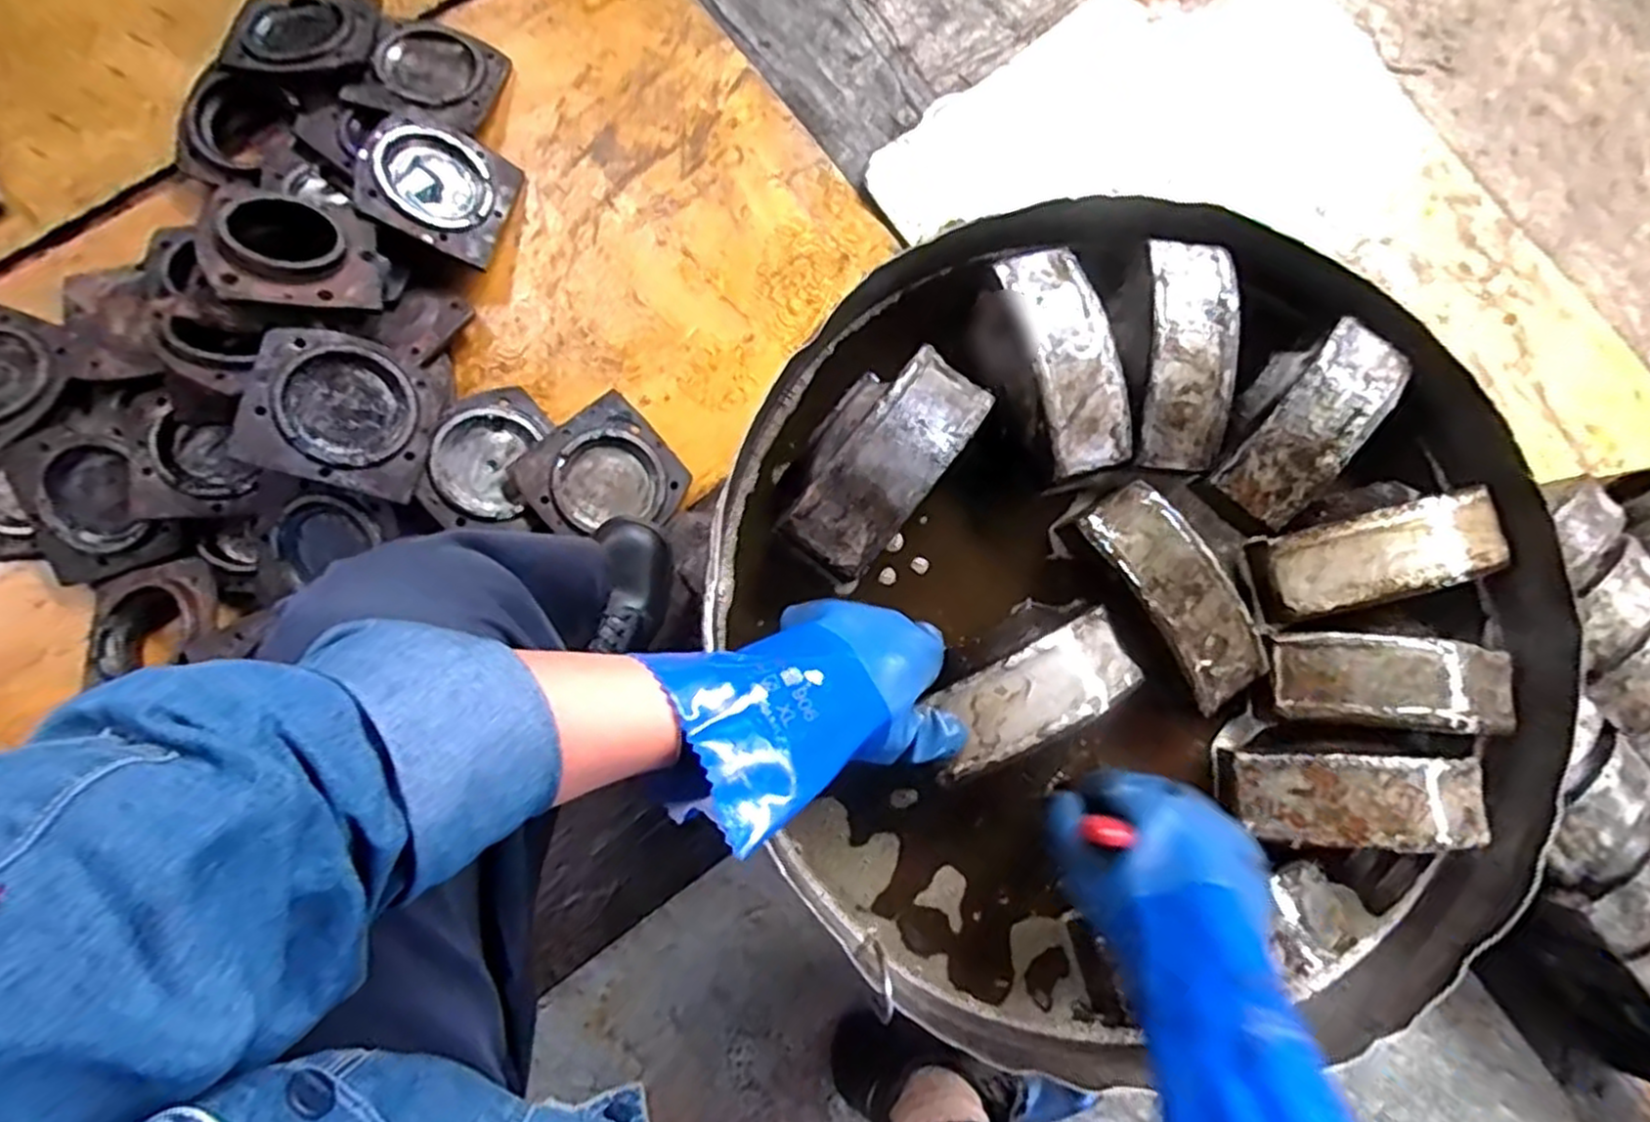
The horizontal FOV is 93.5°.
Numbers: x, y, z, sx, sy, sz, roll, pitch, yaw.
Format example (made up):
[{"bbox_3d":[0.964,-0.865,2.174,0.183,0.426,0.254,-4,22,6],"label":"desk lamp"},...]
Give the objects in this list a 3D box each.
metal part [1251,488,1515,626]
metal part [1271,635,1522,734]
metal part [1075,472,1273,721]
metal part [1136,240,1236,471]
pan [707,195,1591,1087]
[{"bbox_3d":[0.396,-0.005,0.552,0.160,0.054,0.063,-14,85,-5],"label":"metal part"},{"bbox_3d":[0.389,0.083,0.525,0.158,0.028,0.057,6,83,-3],"label":"metal part"},{"bbox_3d":[0.242,0.024,0.530,0.062,0.034,0.161,-32,87,-7],"label":"metal part"},{"bbox_3d":[0.256,-0.148,0.552,0.061,0.035,0.163,6,83,-3],"label":"metal part"},{"bbox_3d":[0.222,0.033,0.534,0.538,0.102,0.535,0,84,-4],"label":"pan"}]

